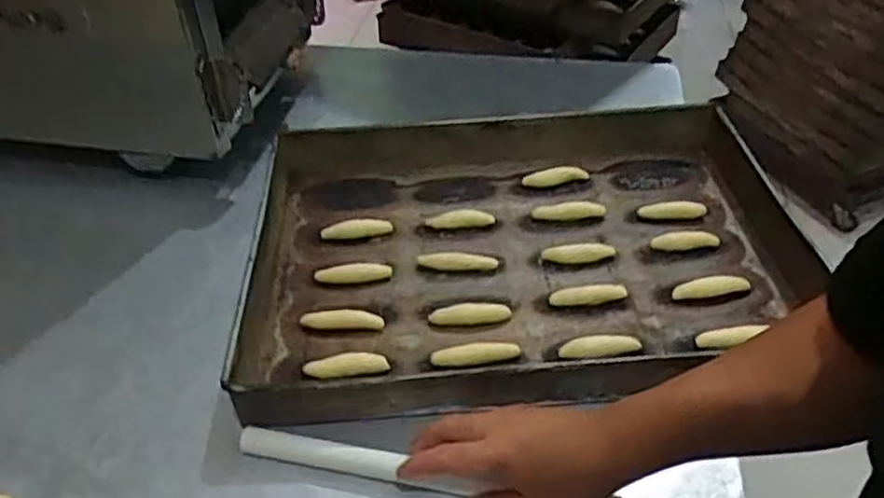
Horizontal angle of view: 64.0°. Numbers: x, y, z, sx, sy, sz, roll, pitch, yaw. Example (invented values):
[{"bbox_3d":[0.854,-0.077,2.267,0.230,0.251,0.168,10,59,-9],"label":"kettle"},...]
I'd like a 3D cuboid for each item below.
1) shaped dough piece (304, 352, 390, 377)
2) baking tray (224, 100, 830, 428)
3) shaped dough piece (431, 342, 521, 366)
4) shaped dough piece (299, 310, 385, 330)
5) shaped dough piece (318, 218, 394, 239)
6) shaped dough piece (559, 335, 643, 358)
[{"bbox_3d":[-0.082,0.100,0.609,0.072,0.011,0.018,-3,41,-2],"label":"shaped dough piece"},{"bbox_3d":[0.078,-0.004,0.693,0.515,0.061,0.360,-3,41,-1],"label":"baking tray"},{"bbox_3d":[0.030,0.091,0.613,0.075,0.009,0.020,-7,41,-5],"label":"shaped dough piece"},{"bbox_3d":[-0.091,0.064,0.651,0.076,0.008,0.019,1,41,4],"label":"shaped dough piece"},{"bbox_3d":[-0.090,-0.022,0.744,0.072,0.014,0.020,-11,42,-10],"label":"shaped dough piece"},{"bbox_3d":[0.136,0.086,0.612,0.069,0.010,0.023,-5,41,-4],"label":"shaped dough piece"}]

